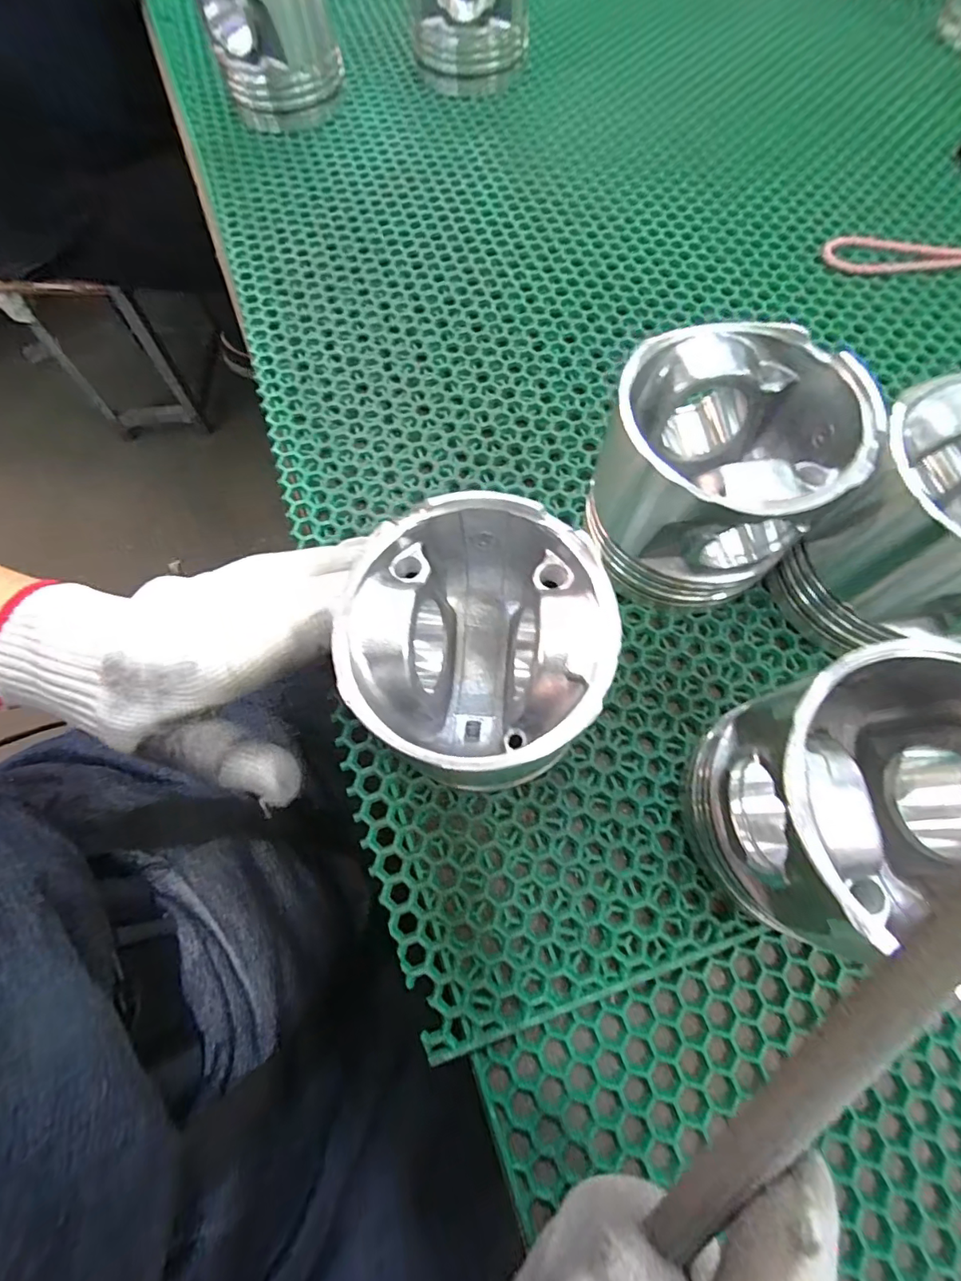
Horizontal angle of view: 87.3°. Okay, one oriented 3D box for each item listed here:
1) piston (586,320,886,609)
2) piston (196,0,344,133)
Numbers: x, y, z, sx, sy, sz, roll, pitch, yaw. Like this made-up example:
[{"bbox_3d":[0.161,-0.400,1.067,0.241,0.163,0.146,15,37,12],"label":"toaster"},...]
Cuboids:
[{"bbox_3d":[0.104,-0.071,0.228,0.085,0.088,0.089,0,70,1],"label":"piston"},{"bbox_3d":[-0.156,-0.457,0.376,0.087,0.090,0.085,-16,70,-5],"label":"piston"}]

